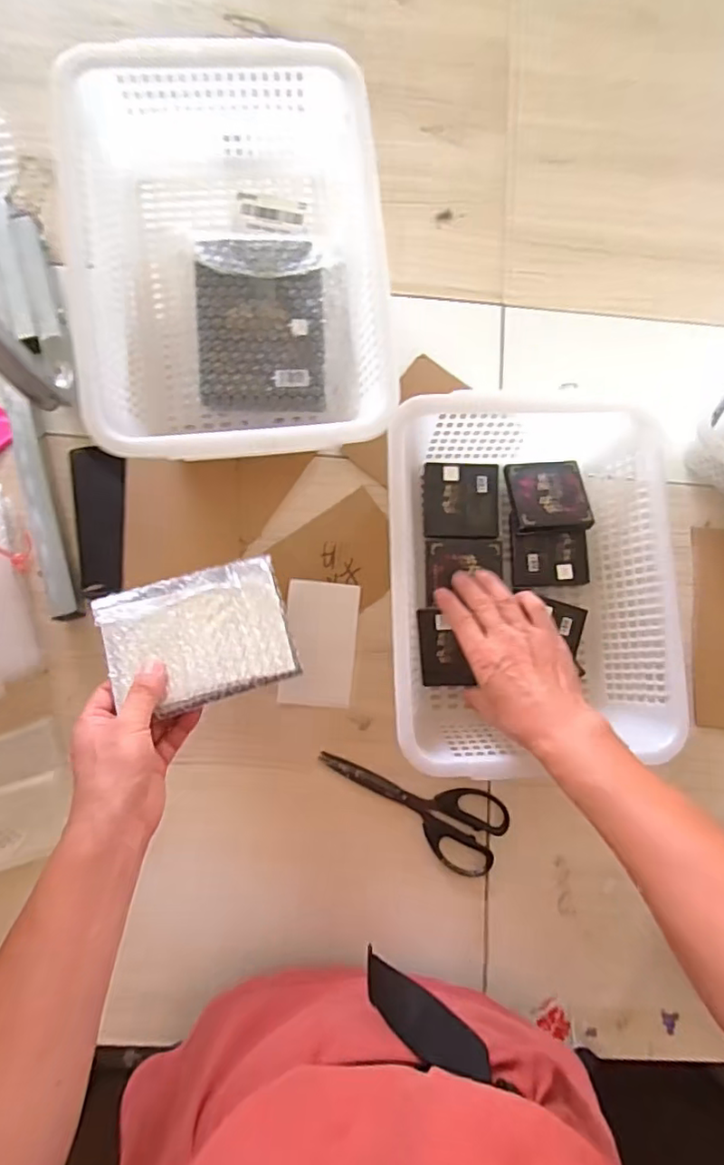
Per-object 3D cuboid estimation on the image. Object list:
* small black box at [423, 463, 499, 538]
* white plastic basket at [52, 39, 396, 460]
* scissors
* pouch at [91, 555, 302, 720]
[{"bbox_3d":[0.107,-0.087,0.631,0.079,0.014,0.079,2,81,-5],"label":"small black box"},{"bbox_3d":[-0.118,-0.286,0.546,0.262,0.126,0.338,-7,83,-4],"label":"white plastic basket"},{"bbox_3d":[0.049,0.227,0.599,0.199,0.005,0.079,24,80,-1],"label":"scissors"},{"bbox_3d":[-0.142,0.047,0.517,0.152,0.021,0.114,-16,83,-7],"label":"pouch"}]

